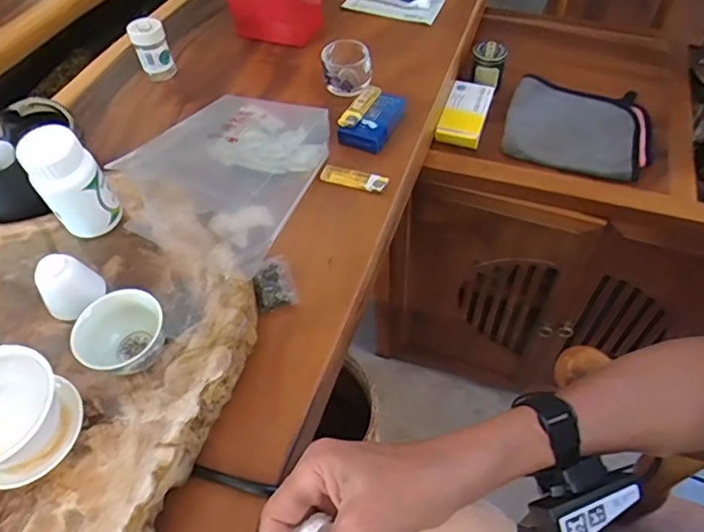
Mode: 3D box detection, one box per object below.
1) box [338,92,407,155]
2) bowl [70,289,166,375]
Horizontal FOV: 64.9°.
[{"bbox_3d":[0.027,-0.188,0.703,0.058,0.025,0.094,19,57,15],"label":"box"},{"bbox_3d":[-0.188,0.062,0.465,0.061,0.052,0.071,32,61,22],"label":"bowl"}]

